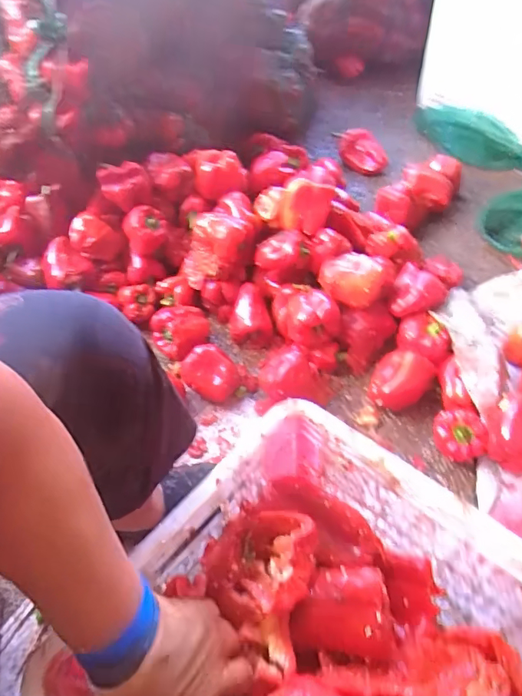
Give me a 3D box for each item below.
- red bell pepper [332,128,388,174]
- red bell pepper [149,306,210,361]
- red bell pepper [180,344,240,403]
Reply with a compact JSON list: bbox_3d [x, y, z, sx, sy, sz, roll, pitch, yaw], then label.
[{"bbox_3d":[0.250,-0.504,1.257,0.156,0.064,0.097,18,56,16],"label":"red bell pepper"},{"bbox_3d":[-0.146,-0.034,0.899,0.083,0.066,0.101,5,53,8],"label":"red bell pepper"},{"bbox_3d":[-0.084,0.047,0.865,0.099,0.068,0.076,28,59,22],"label":"red bell pepper"}]

